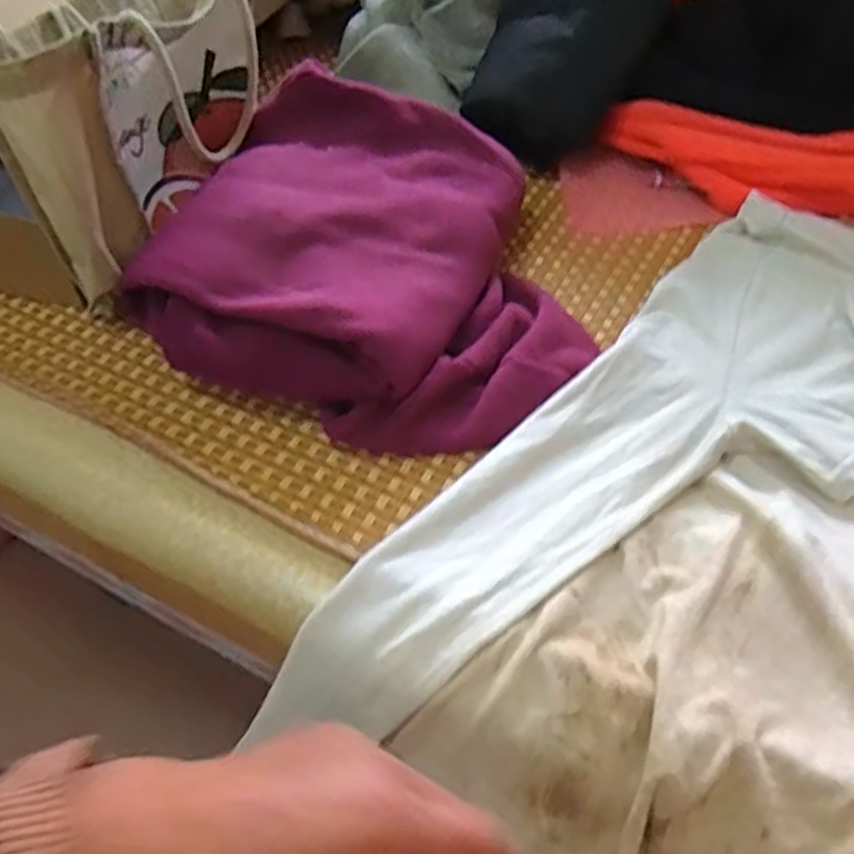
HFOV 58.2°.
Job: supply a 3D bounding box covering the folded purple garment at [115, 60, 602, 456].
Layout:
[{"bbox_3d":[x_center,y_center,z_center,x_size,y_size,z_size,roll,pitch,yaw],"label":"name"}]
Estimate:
[{"bbox_3d":[-0.032,-0.134,0.575,0.307,0.079,0.283,19,55,16],"label":"folded purple garment"}]

